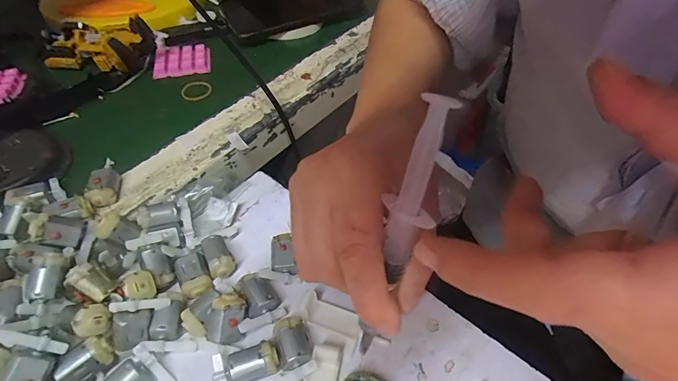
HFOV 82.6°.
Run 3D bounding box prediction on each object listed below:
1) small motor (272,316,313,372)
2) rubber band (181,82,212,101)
[{"bbox_3d":[-0.027,0.090,0.228,0.019,0.016,0.027,-18,54,-15],"label":"small motor"},{"bbox_3d":[-0.146,-0.102,0.394,0.030,0.007,0.023,-26,69,-18],"label":"rubber band"}]

